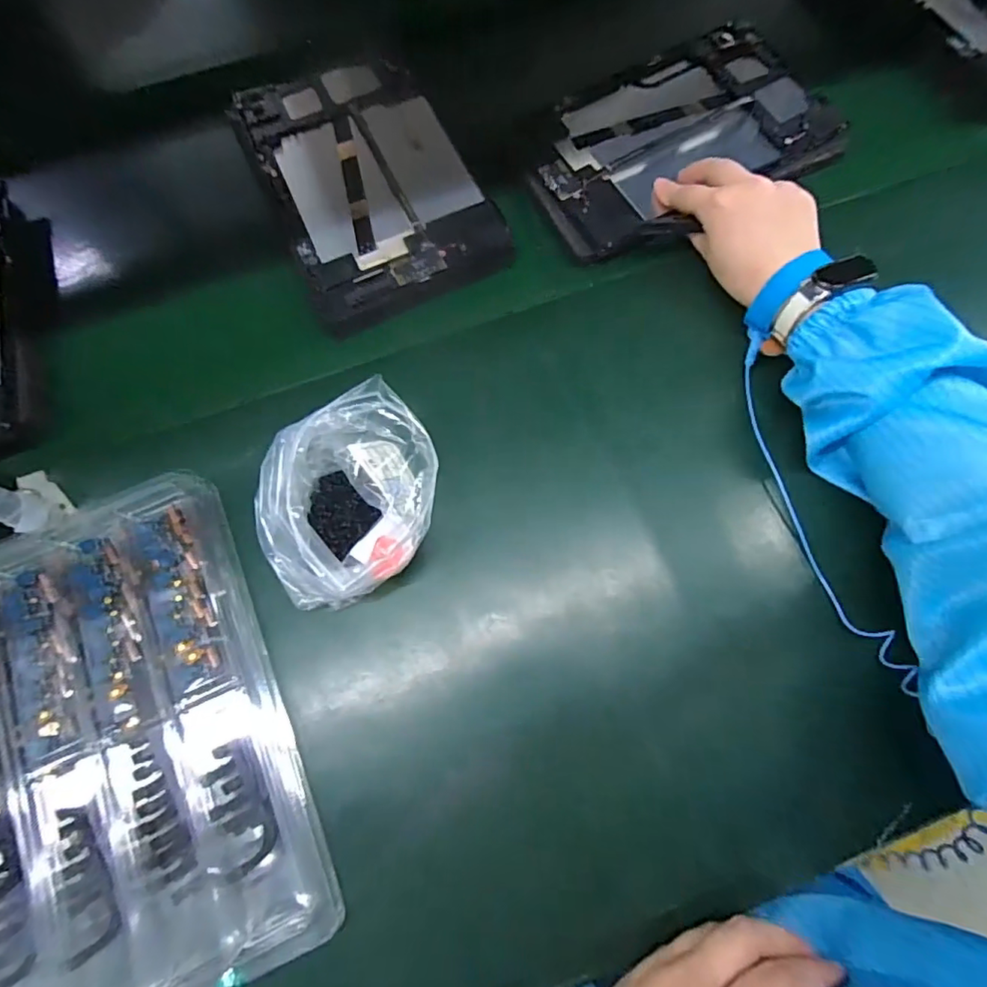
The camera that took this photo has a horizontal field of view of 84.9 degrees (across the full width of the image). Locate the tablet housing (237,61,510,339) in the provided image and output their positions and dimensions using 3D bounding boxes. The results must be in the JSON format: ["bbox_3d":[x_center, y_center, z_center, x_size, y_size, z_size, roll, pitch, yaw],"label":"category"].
[{"bbox_3d":[-0.100,-0.248,0.428,0.149,0.015,0.245,-26,72,-6],"label":"tablet housing"}]

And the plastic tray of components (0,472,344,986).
[{"bbox_3d":[-0.237,0.149,0.307,0.225,0.020,0.277,-23,73,-7],"label":"plastic tray of components"}]

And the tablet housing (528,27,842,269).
[{"bbox_3d":[0.145,-0.283,0.431,0.241,0.019,0.153,-26,73,-8],"label":"tablet housing"}]

